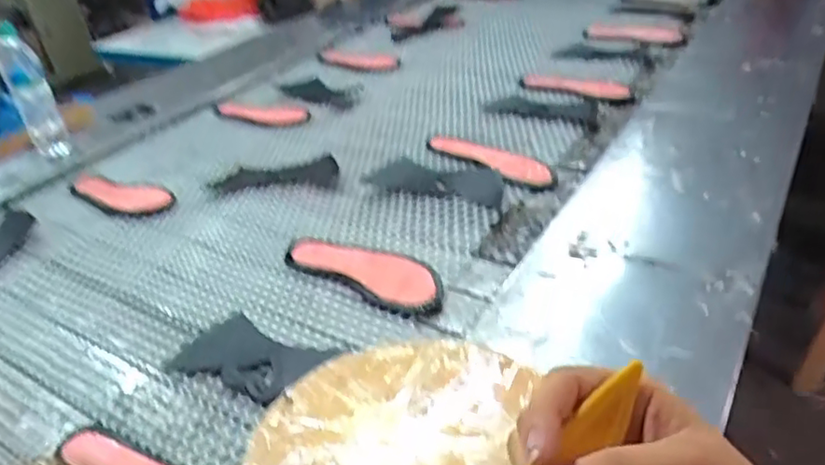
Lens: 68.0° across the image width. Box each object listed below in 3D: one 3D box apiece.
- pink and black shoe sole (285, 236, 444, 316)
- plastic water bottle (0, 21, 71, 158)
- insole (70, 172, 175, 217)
[{"bbox_3d":[-0.060,0.043,0.757,0.239,0.014,0.078,18,41,33],"label":"pink and black shoe sole"},{"bbox_3d":[-0.662,-0.237,1.068,0.060,0.240,0.078,-25,37,-25],"label":"plastic water bottle"},{"bbox_3d":[-0.483,-0.070,0.992,0.220,0.021,0.076,14,39,29],"label":"insole"}]

